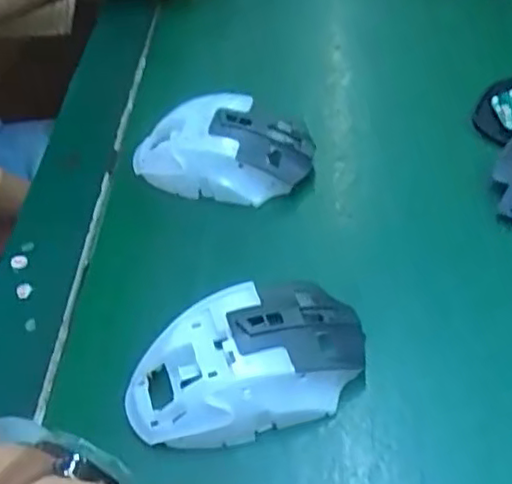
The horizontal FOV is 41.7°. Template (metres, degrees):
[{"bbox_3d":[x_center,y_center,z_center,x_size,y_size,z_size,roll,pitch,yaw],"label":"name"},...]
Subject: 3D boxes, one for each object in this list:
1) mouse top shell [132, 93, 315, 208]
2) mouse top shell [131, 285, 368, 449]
[{"bbox_3d":[-0.022,-0.061,0.427,0.115,0.036,0.066,11,51,16],"label":"mouse top shell"},{"bbox_3d":[-0.005,0.056,0.317,0.113,0.029,0.062,-19,50,-10],"label":"mouse top shell"}]

